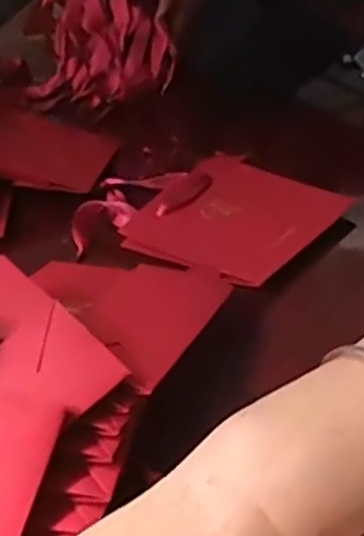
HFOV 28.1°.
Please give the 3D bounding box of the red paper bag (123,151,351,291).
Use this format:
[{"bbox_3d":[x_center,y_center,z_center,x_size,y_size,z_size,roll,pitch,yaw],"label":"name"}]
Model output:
[{"bbox_3d":[0.040,-0.042,0.577,0.141,0.018,0.140,26,43,34],"label":"red paper bag"}]

